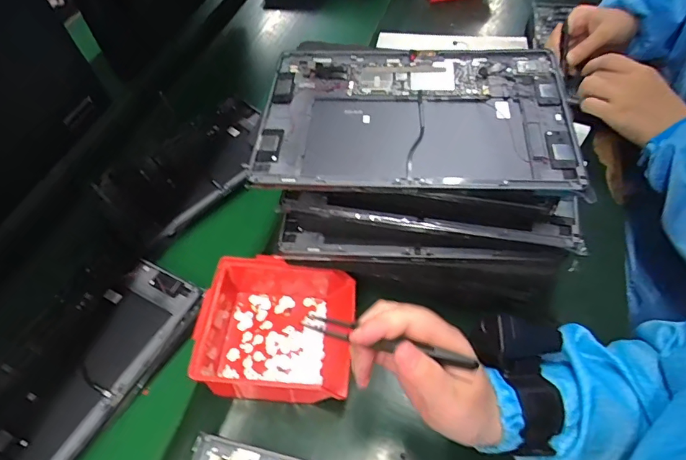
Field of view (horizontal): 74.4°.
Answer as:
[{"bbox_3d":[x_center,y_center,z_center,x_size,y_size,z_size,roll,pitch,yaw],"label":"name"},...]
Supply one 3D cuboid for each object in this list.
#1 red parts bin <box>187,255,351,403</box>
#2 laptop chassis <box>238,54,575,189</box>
[{"bbox_3d":[-0.065,0.093,0.439,0.144,0.071,0.137,2,54,6],"label":"red parts bin"},{"bbox_3d":[0.059,-0.100,0.394,0.254,0.017,0.162,2,54,7],"label":"laptop chassis"}]

